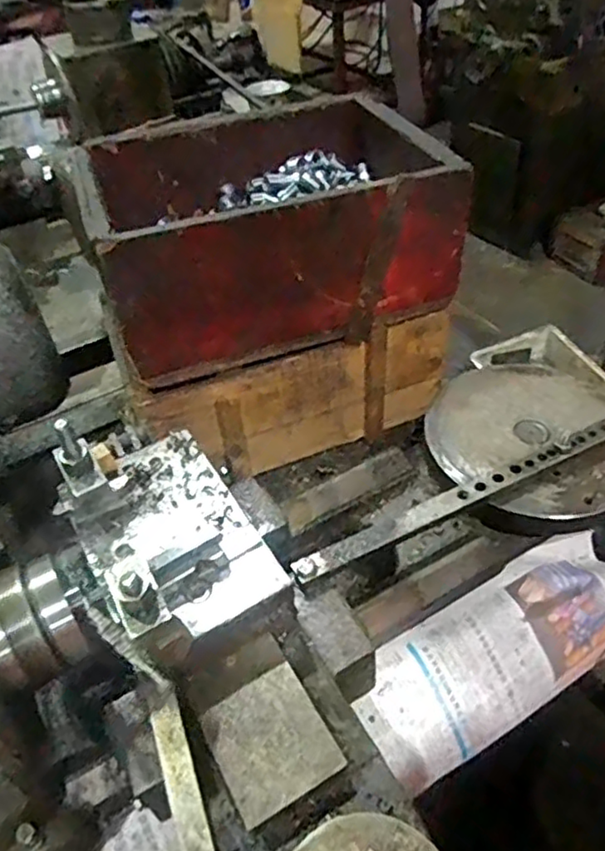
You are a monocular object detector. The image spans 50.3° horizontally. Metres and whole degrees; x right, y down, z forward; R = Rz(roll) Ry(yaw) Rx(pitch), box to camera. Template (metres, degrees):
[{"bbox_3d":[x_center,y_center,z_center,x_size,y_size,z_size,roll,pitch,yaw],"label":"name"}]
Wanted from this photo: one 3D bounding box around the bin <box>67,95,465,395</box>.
[{"bbox_3d":[-0.038,-0.214,0.684,0.349,0.151,0.245,-18,45,-12],"label":"bin"}]

